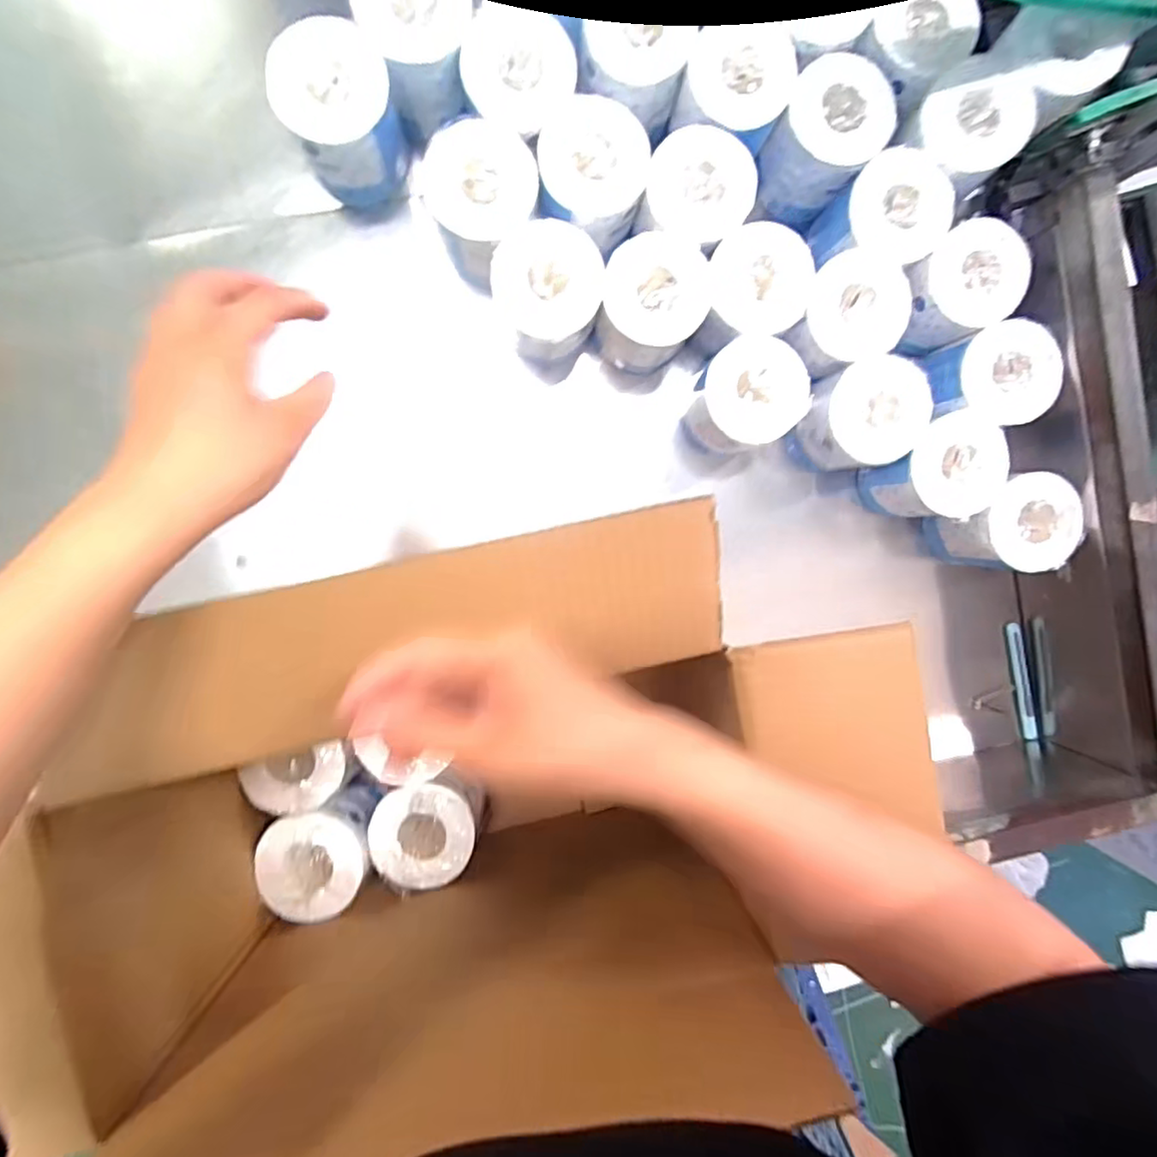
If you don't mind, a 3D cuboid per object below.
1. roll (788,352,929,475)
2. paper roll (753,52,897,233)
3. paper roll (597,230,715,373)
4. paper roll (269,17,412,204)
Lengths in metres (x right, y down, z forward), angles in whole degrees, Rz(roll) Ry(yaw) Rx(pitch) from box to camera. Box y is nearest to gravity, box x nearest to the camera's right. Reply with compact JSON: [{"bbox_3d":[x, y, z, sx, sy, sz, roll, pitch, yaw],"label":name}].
[{"bbox_3d":[0.281,-0.162,0.636,0.095,0.106,0.095,0,94,-6],"label":"roll"},{"bbox_3d":[0.233,-0.424,0.610,0.093,0.106,0.096,0,94,-6],"label":"paper roll"},{"bbox_3d":[0.067,-0.264,0.603,0.096,0.099,0.101,10,92,-6],"label":"paper roll"},{"bbox_3d":[-0.215,-0.422,0.572,0.095,0.112,0.097,0,94,-6],"label":"paper roll"}]

